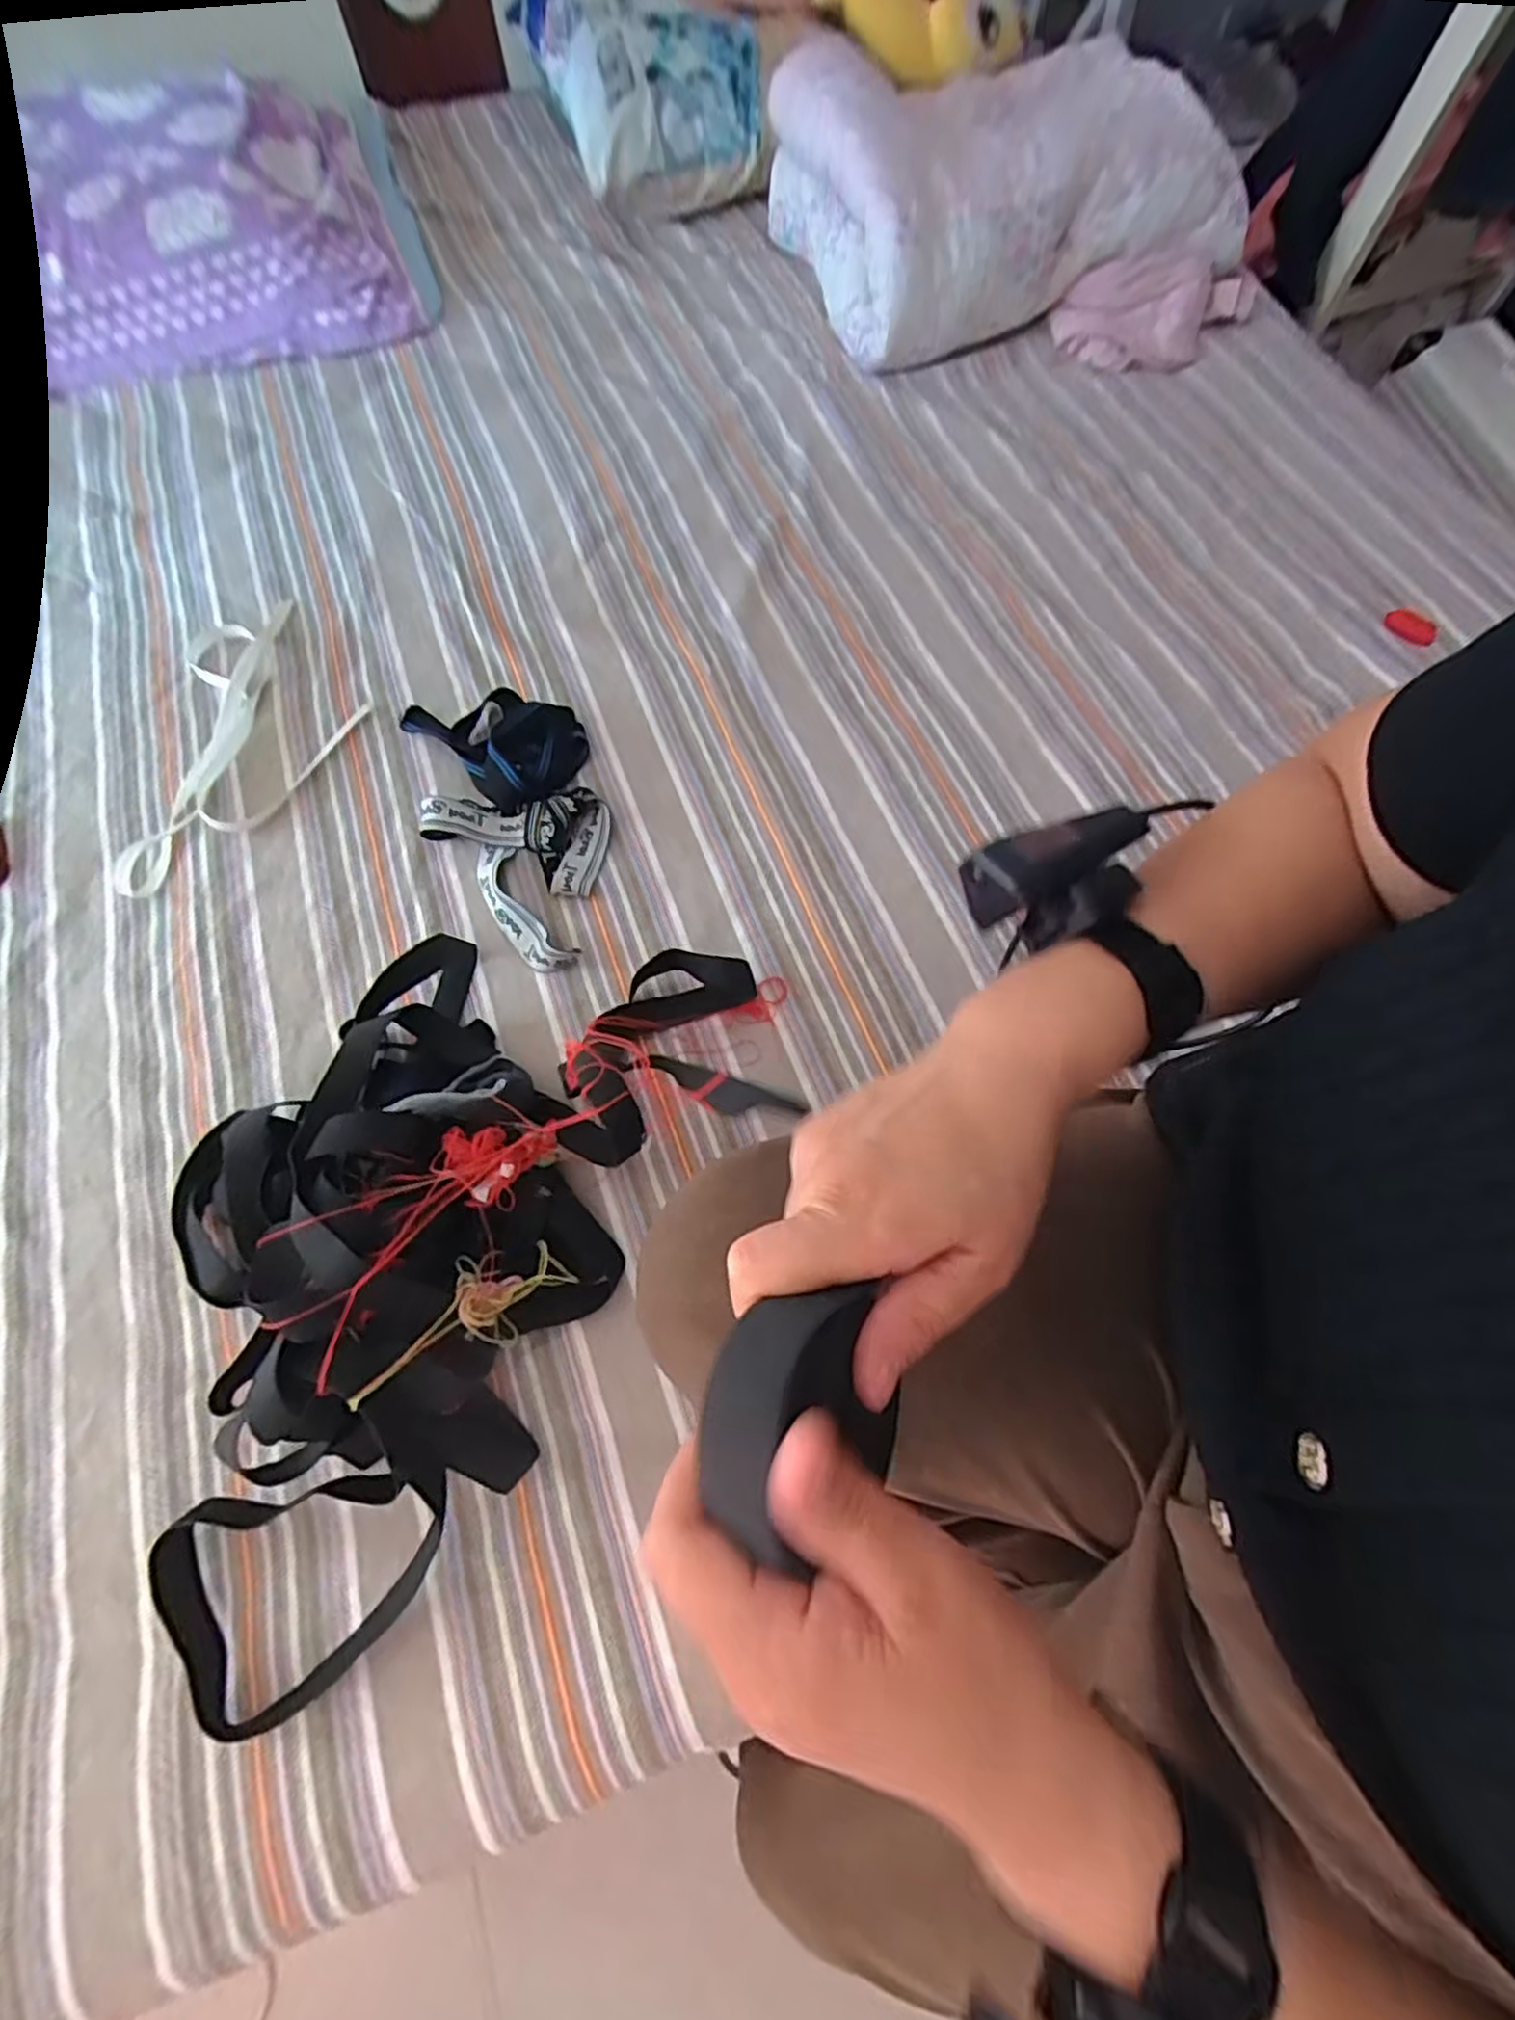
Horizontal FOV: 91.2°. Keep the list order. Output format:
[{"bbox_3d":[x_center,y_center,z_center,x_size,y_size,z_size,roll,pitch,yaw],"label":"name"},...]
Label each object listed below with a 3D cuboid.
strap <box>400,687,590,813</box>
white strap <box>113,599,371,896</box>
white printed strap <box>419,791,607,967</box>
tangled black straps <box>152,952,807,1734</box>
[{"bbox_3d":[-0.235,-0.258,0.671,0.172,0.038,0.109,40,74,16],"label":"strap"},{"bbox_3d":[-0.505,-0.259,0.684,0.252,0.021,0.246,-38,72,-13],"label":"white strap"},{"bbox_3d":[-0.211,-0.121,0.621,0.151,0.027,0.167,7,68,4],"label":"white printed strap"},{"bbox_3d":[-0.219,0.119,0.477,0.301,0.116,0.509,38,73,15],"label":"tangled black straps"}]

